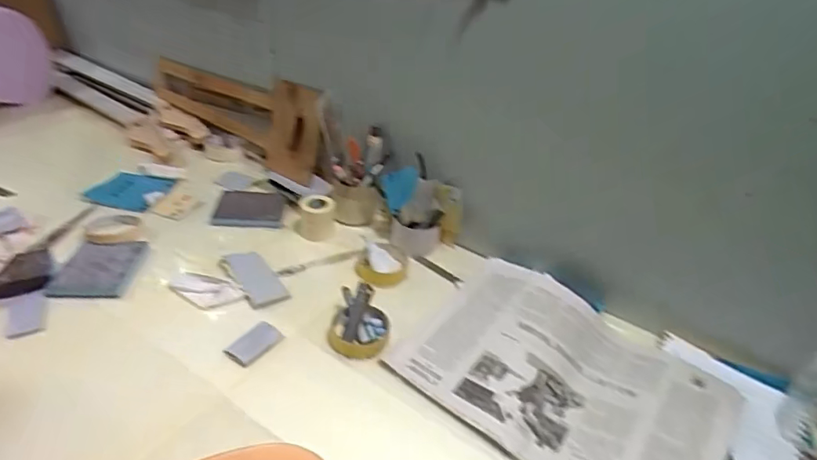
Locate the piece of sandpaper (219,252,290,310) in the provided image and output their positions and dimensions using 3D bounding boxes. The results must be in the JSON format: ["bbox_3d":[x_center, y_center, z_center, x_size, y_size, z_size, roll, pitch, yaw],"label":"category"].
[{"bbox_3d":[-0.228,0.072,0.790,0.061,0.007,0.128,-21,43,-34],"label":"piece of sandpaper"}]

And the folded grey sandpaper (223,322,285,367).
[{"bbox_3d":[-0.202,0.150,0.694,0.040,0.010,0.070,23,38,23],"label":"folded grey sandpaper"}]

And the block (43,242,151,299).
[{"bbox_3d":[-0.456,0.055,0.785,0.110,0.015,0.125,3,34,-4],"label":"block"}]

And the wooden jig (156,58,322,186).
[{"bbox_3d":[-0.378,-0.266,1.125,0.541,0.172,0.057,28,40,28],"label":"wooden jig"}]

